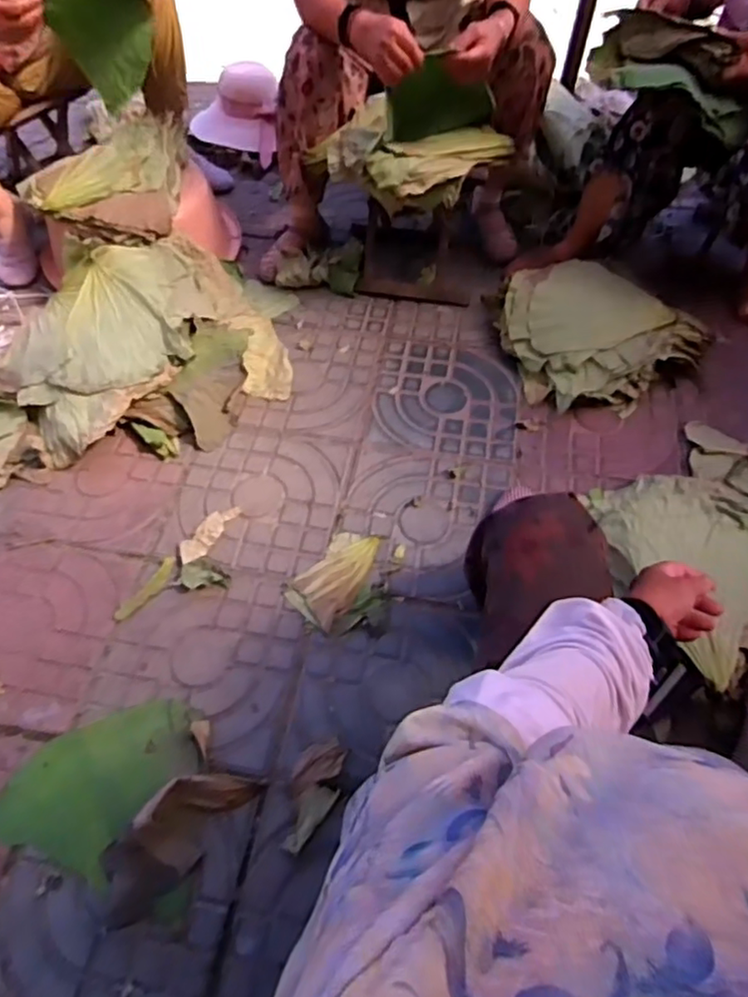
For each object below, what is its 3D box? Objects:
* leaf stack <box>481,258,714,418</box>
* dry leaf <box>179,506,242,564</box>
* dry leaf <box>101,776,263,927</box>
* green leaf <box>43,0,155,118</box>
[{"bbox_3d":[0.433,-0.320,1.273,0.423,0.131,0.271,19,58,14],"label":"leaf stack"},{"bbox_3d":[-0.290,0.058,1.107,0.047,0.015,0.137,24,59,16],"label":"dry leaf"},{"bbox_3d":[-0.261,0.434,0.820,0.084,0.079,0.230,38,64,24],"label":"dry leaf"},{"bbox_3d":[-0.518,-0.900,1.245,0.183,0.214,0.049,-27,61,-14],"label":"green leaf"}]

